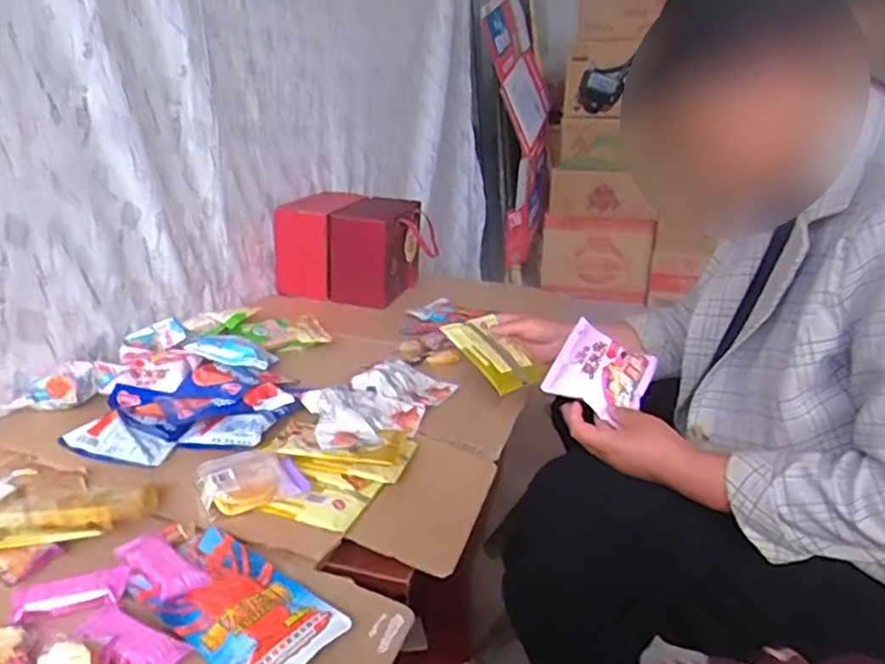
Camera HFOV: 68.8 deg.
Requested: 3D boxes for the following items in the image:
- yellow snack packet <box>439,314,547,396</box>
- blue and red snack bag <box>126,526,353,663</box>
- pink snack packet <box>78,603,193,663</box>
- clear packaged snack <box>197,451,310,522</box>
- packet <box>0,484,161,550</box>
[{"bbox_3d":[0.077,0.032,0.915,0.094,0.023,0.140,-18,49,-35],"label":"yellow snack packet"},{"bbox_3d":[-0.181,0.239,0.564,0.185,0.017,0.097,16,24,33],"label":"blue and red snack bag"},{"bbox_3d":[-0.248,0.247,0.517,0.086,0.016,0.041,12,22,25],"label":"pink snack packet"},{"bbox_3d":[-0.212,0.165,0.715,0.105,0.031,0.088,-9,23,-28],"label":"clear packaged snack"},{"bbox_3d":[-0.382,0.184,0.629,0.195,0.038,0.065,-11,24,-32],"label":"packet"}]

